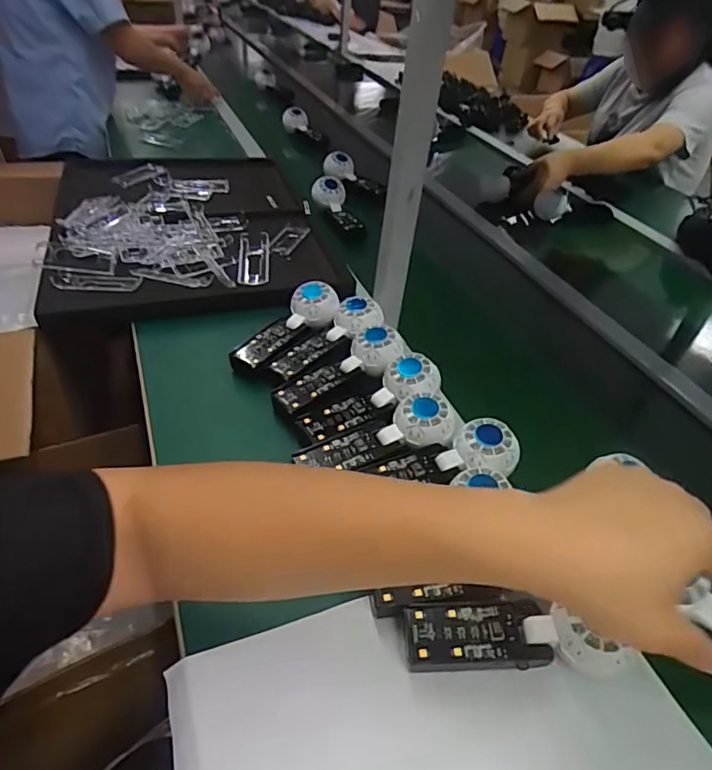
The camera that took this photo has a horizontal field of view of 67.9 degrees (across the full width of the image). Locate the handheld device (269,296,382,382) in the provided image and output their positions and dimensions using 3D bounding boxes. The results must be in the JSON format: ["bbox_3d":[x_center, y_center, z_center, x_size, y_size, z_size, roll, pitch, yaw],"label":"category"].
[{"bbox_3d":[-0.033,-0.060,0.639,0.062,0.037,0.154,33,47,27],"label":"handheld device"}]

